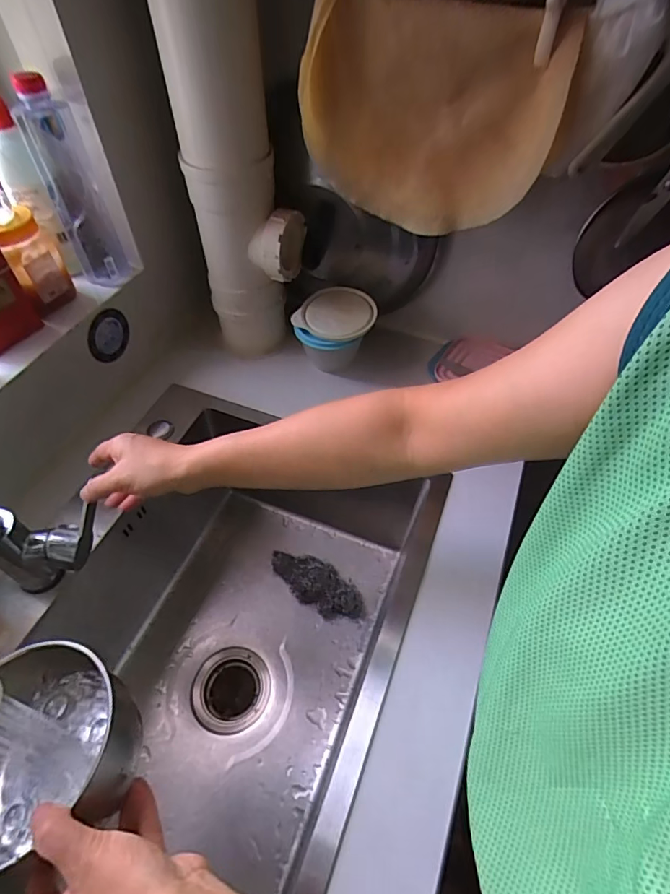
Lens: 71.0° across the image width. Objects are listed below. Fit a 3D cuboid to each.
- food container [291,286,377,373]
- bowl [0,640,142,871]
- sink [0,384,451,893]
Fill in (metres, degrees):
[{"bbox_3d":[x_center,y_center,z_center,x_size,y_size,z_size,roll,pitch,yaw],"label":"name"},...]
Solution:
[{"bbox_3d":[0.001,-0.174,0.748,0.113,0.105,0.120,1,53,-1],"label":"food container"},{"bbox_3d":[-0.230,0.229,0.354,0.145,0.060,0.141,1,53,-1],"label":"bowl"},{"bbox_3d":[-0.157,0.277,0.587,0.423,0.242,0.636,18,54,12],"label":"sink"}]

